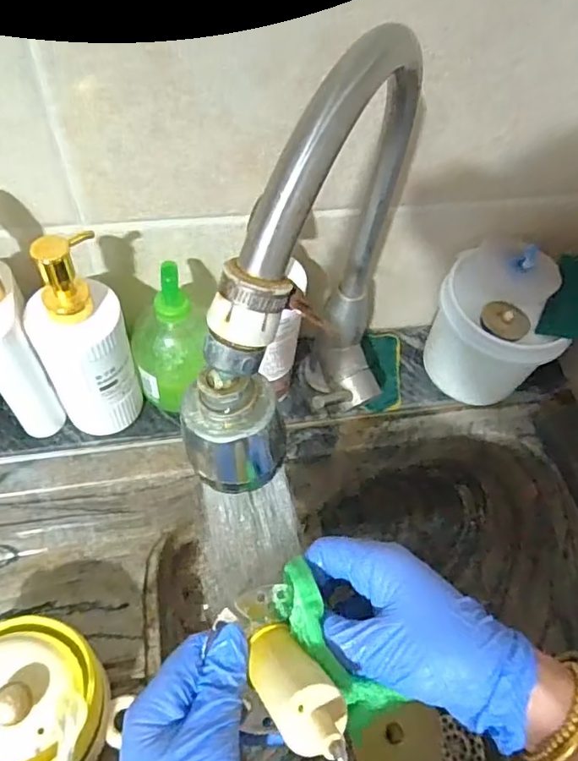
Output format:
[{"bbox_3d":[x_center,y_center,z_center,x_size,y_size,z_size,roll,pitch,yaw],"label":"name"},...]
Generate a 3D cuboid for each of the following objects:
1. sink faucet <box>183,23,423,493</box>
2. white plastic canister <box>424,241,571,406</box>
[{"bbox_3d":[0.032,-0.042,0.368,0.060,0.334,0.299,23,57,10],"label":"sink faucet"},{"bbox_3d":[0.199,-0.040,0.569,0.111,0.152,0.095,9,56,1],"label":"white plastic canister"}]

